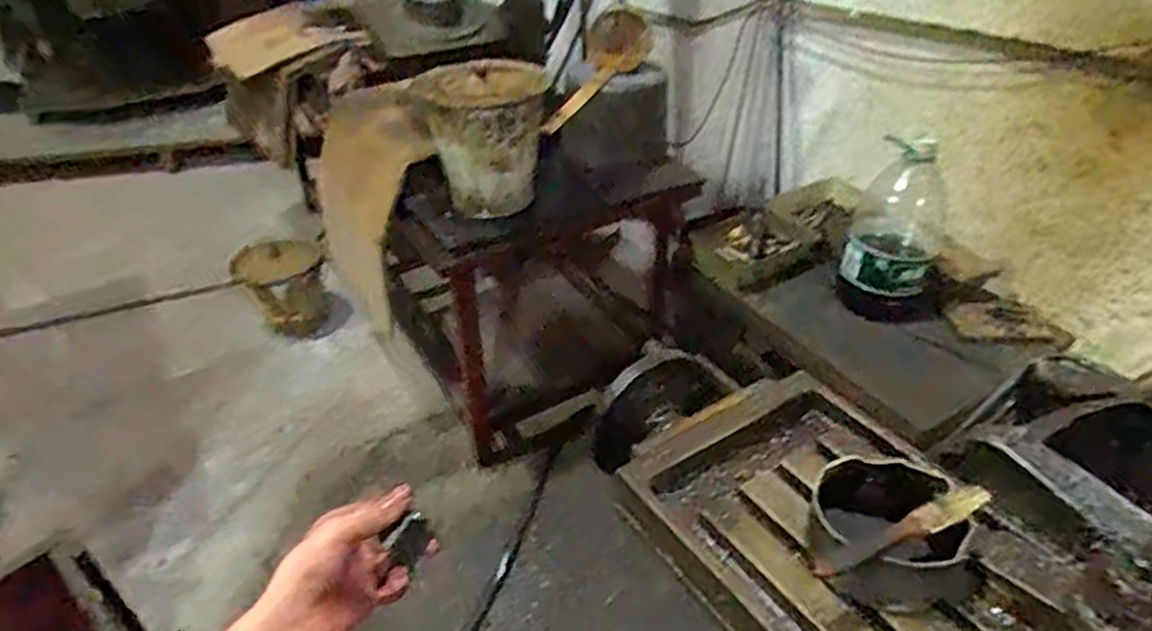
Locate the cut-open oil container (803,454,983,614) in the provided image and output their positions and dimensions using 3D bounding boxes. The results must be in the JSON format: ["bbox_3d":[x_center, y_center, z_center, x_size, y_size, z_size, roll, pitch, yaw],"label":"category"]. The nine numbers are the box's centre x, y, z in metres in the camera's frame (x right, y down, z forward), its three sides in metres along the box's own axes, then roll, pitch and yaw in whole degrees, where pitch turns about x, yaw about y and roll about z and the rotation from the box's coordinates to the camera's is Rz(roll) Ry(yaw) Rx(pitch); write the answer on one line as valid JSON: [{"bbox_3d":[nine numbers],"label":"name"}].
[{"bbox_3d":[0.238,0.163,0.554,0.106,0.061,0.098,-1,37,0],"label":"cut-open oil container"}]

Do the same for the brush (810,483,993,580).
[{"bbox_3d":[0.233,0.157,0.520,0.152,0.019,0.020,-15,39,-18],"label":"brush"}]

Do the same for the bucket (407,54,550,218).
[{"bbox_3d":[-0.177,-0.358,1.436,0.243,0.263,0.292,-9,38,-11],"label":"bucket"}]

